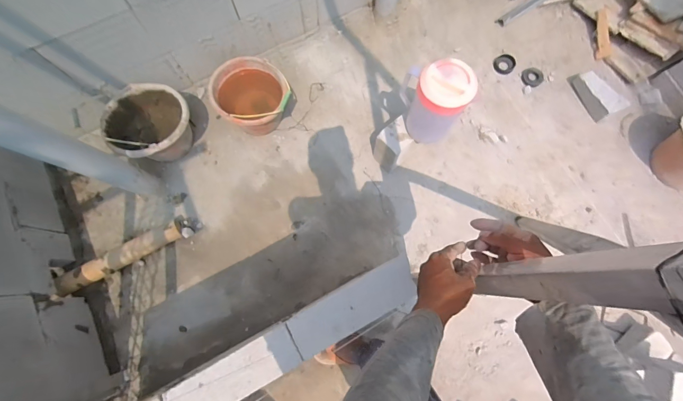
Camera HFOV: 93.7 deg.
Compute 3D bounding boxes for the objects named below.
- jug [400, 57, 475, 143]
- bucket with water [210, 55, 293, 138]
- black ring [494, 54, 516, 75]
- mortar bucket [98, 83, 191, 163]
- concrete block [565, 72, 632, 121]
[{"bbox_3d":[0.277,-0.292,0.995,0.160,0.291,0.171,-16,76,-3],"label":"jug"},{"bbox_3d":[-0.344,-0.387,1.258,0.258,0.220,0.257,0,75,0],"label":"bucket with water"},{"bbox_3d":[0.725,-0.608,1.420,0.087,0.020,0.107,43,79,10],"label":"black ring"},{"bbox_3d":[-0.708,-0.273,1.231,0.284,0.199,0.291,28,78,7],"label":"mortar bucket"},{"bbox_3d":[1.070,-0.453,1.343,0.101,0.085,0.228,-20,76,-5],"label":"concrete block"}]

